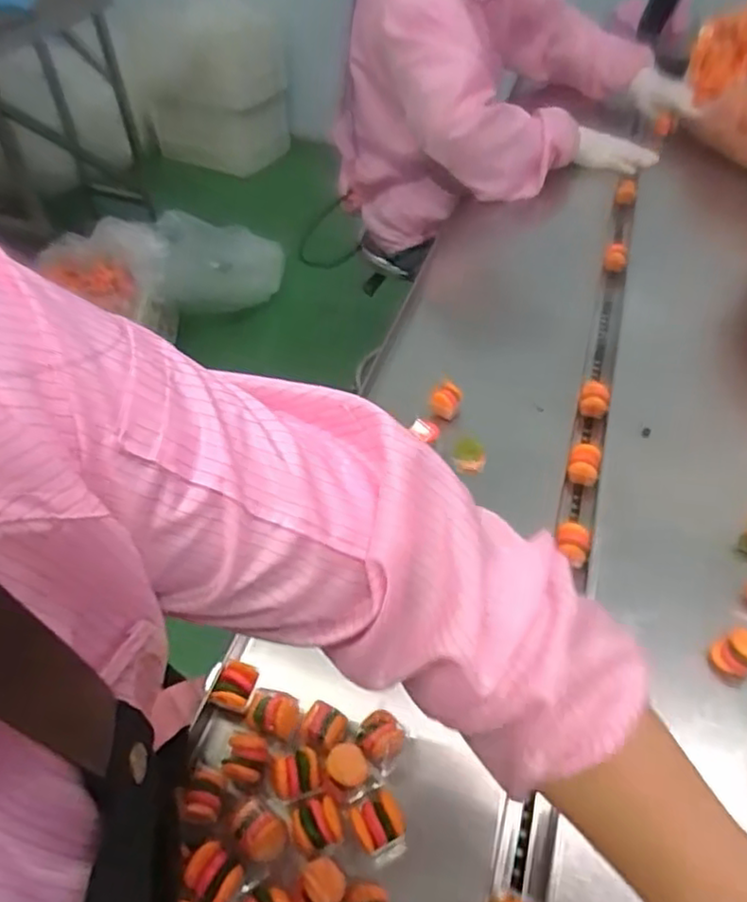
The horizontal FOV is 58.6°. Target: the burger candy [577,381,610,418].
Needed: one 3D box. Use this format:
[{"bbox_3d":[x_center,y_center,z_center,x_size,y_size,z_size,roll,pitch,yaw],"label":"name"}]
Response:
[{"bbox_3d":[0.245,-0.058,0.738,0.032,0.031,0.027,18,49,17],"label":"burger candy"}]

